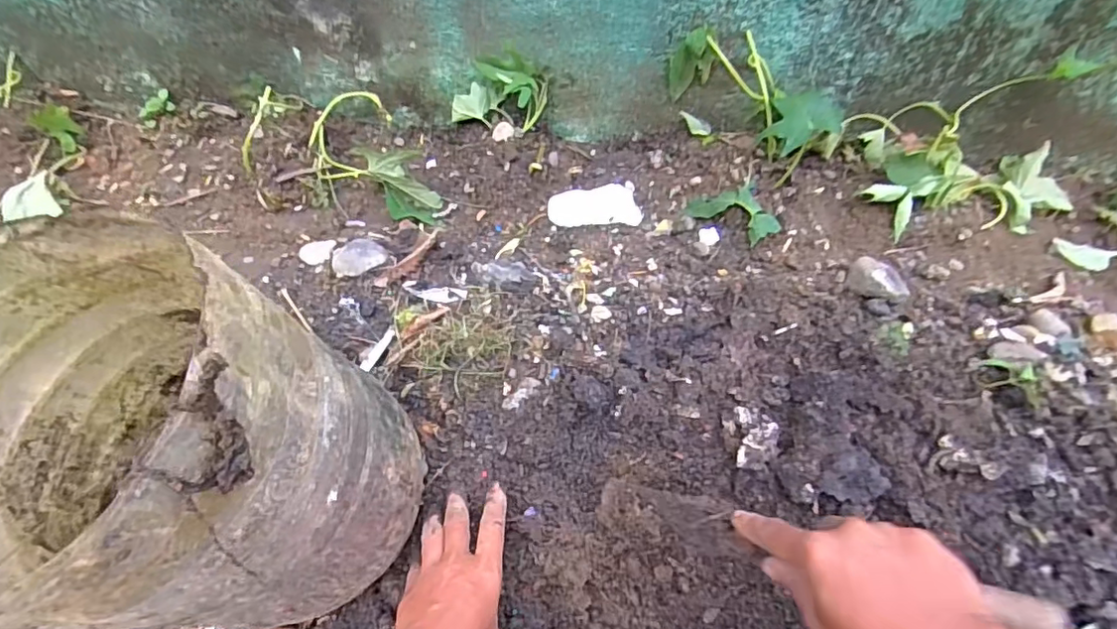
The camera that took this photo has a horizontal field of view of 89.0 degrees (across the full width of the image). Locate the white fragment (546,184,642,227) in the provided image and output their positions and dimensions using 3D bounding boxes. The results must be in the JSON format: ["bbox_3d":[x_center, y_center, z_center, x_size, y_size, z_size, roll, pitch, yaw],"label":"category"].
[{"bbox_3d":[0.045,-0.135,0.711,0.112,0.011,0.072,-8,57,-6],"label":"white fragment"}]

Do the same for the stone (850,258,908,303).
[{"bbox_3d":[0.346,-0.033,0.616,0.060,0.034,0.037,32,60,18],"label":"stone"}]

